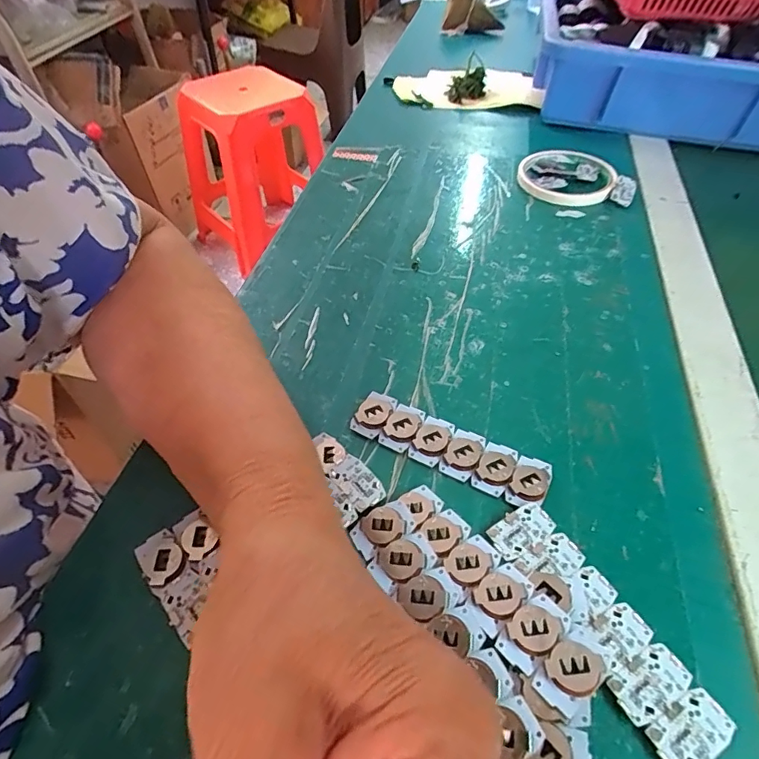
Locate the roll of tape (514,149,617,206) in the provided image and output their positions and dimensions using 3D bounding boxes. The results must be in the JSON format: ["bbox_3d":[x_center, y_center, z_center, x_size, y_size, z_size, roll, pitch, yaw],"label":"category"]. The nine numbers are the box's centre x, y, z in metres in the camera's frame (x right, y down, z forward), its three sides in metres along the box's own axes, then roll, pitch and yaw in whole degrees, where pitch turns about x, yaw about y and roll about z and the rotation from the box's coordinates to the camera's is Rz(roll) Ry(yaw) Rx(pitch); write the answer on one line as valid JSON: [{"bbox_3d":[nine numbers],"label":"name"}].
[{"bbox_3d":[0.171,-0.187,0.452,0.086,0.013,0.085,0,48,0],"label":"roll of tape"}]

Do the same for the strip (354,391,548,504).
[{"bbox_3d":[0.037,0.036,0.264,0.105,0.007,0.030,23,52,19],"label":"strip"}]

